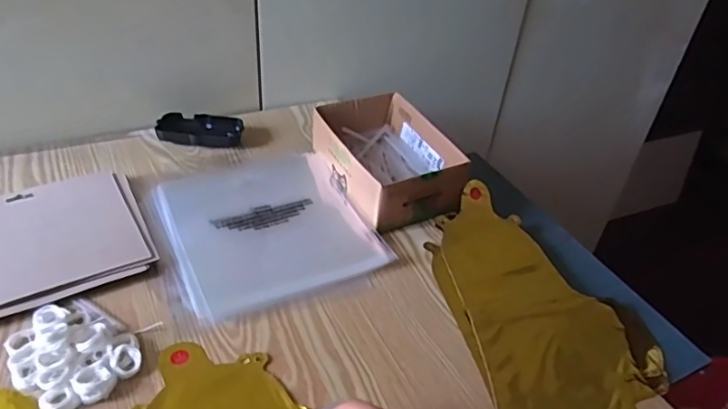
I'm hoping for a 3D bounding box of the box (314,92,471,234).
[{"bbox_3d":[0.024,-0.057,0.695,0.127,0.072,0.192,-14,43,-24],"label":"box"}]

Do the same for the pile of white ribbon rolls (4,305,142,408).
[{"bbox_3d":[-0.251,0.123,0.471,0.108,0.023,0.080,27,43,24],"label":"pile of white ribbon rolls"}]

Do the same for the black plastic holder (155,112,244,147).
[{"bbox_3d":[-0.218,-0.098,0.753,0.106,0.027,0.047,4,38,-4],"label":"black plastic holder"}]

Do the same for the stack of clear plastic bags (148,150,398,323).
[{"bbox_3d":[-0.115,0.017,0.634,0.220,0.014,0.245,-12,42,-22],"label":"stack of clear plastic bags"}]

